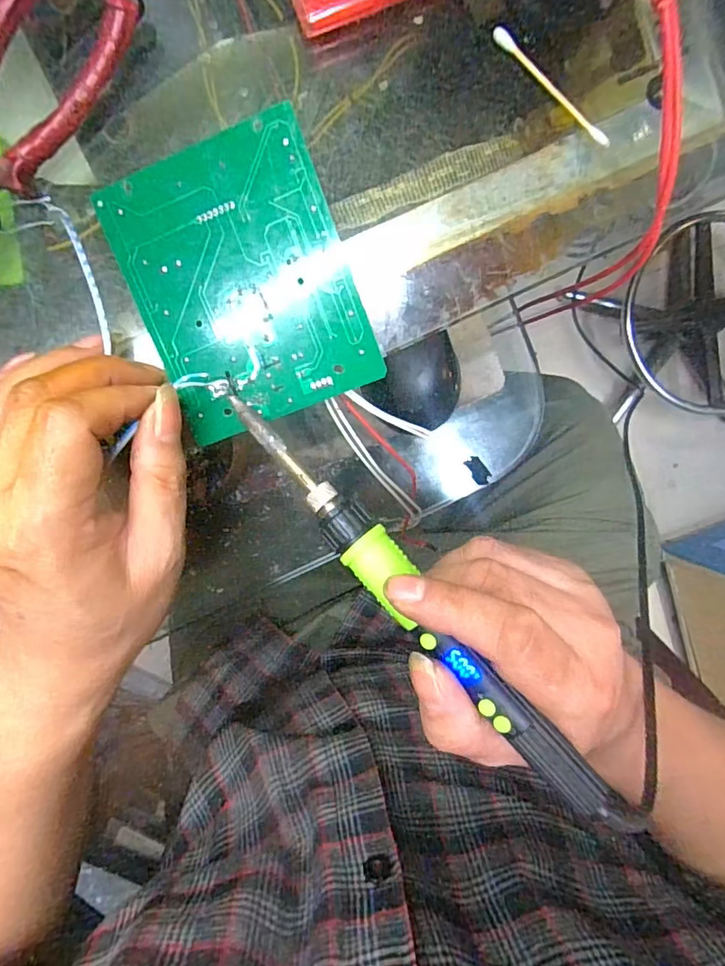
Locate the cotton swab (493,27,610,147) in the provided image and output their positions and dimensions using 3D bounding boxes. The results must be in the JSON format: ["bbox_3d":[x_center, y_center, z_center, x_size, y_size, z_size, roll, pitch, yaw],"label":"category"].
[{"bbox_3d":[0.085,-0.177,0.237,0.070,0.004,0.005,40,93,-8],"label":"cotton swab"}]

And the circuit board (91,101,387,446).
[{"bbox_3d":[-0.051,-0.083,0.225,0.091,0.004,0.110,-19,100,8],"label":"circuit board"}]

